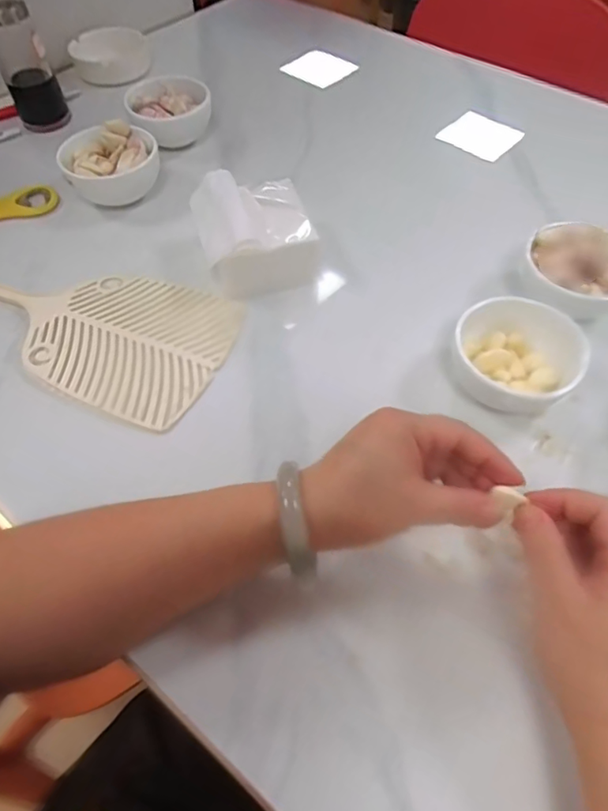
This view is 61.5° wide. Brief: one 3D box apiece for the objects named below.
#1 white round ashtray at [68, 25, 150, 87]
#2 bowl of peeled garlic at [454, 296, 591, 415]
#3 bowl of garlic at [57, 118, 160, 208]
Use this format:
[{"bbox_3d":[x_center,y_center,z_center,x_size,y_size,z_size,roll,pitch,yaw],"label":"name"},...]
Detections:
[{"bbox_3d":[-0.269,-0.487,0.709,0.100,0.031,0.108,0,57,0],"label":"white round ashtray"},{"bbox_3d":[0.165,-0.042,0.392,0.096,0.049,0.094,0,57,0],"label":"bowl of peeled garlic"},{"bbox_3d":[-0.202,-0.250,0.538,0.094,0.065,0.100,-19,59,-11],"label":"bowl of garlic"}]

